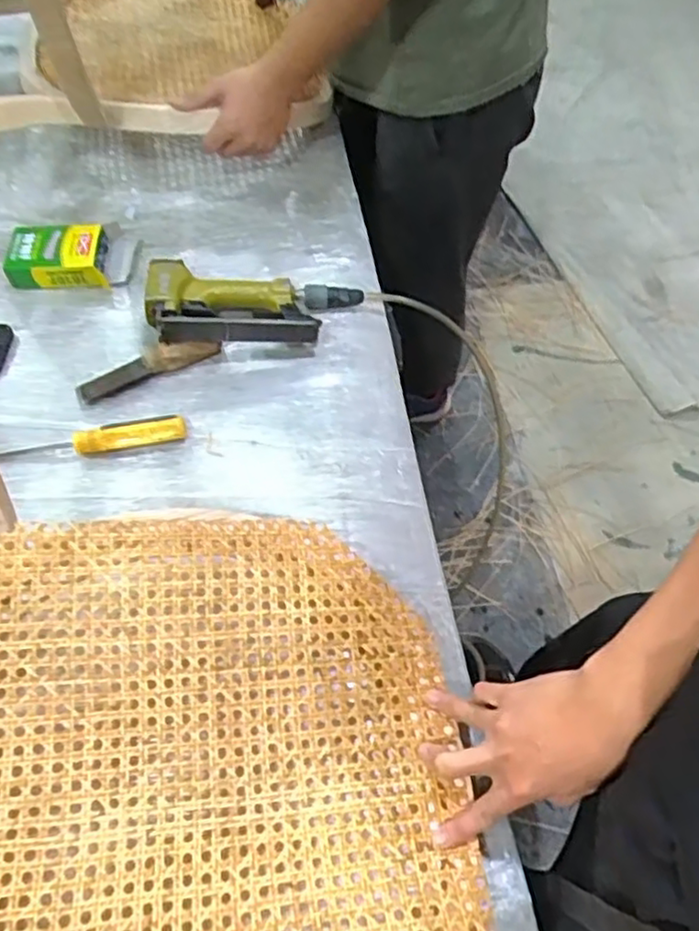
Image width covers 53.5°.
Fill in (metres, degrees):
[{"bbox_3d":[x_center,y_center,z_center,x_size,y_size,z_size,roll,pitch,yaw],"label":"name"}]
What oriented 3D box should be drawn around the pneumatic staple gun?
[{"bbox_3d":[-0.109,-0.188,0.795,0.233,0.050,0.119,-1,58,-2],"label":"pneumatic staple gun"}]

